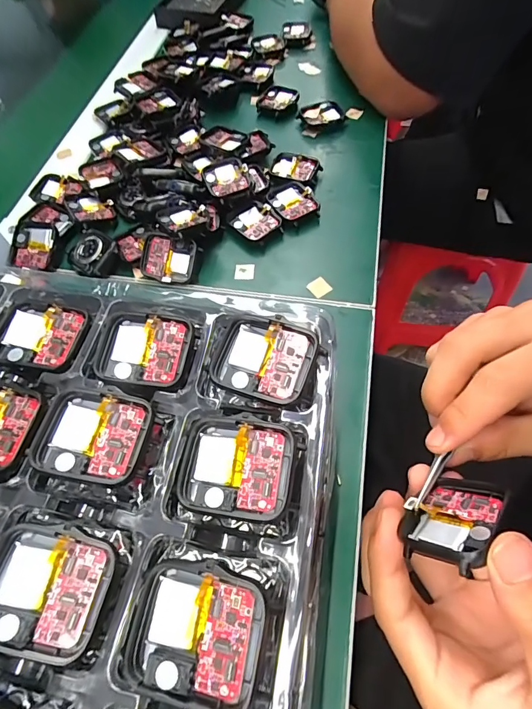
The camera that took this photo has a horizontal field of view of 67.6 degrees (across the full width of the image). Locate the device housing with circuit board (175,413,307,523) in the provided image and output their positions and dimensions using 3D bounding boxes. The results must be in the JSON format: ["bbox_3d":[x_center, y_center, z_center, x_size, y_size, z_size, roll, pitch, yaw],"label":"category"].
[{"bbox_3d":[-0.011,0.044,0.155,0.045,0.009,0.037,7,61,8],"label":"device housing with circuit board"}]

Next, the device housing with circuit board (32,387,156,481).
[{"bbox_3d":[-0.071,0.033,0.164,0.042,0.009,0.035,5,61,7],"label":"device housing with circuit board"}]

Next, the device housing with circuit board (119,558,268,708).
[{"bbox_3d":[-0.023,0.089,0.129,0.043,0.012,0.038,10,61,10],"label":"device housing with circuit board"}]

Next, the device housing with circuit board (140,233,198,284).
[{"bbox_3d":[-0.079,-0.077,0.316,0.042,0.007,0.036,11,93,-1],"label":"device housing with circuit board"}]

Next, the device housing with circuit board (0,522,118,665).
[{"bbox_3d":[-0.077,0.080,0.136,0.042,0.010,0.037,8,61,9],"label":"device housing with circuit board"}]

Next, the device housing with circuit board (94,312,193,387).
[{"bbox_3d":[-0.059,-0.003,0.189,0.042,0.008,0.035,6,61,7],"label":"device housing with circuit board"}]

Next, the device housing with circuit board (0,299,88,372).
[{"bbox_3d":[-0.113,-0.010,0.196,0.042,0.004,0.036,8,61,9],"label":"device housing with circuit board"}]

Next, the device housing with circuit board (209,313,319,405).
[{"bbox_3d":[-0.001,0.001,0.175,0.042,0.011,0.037,18,63,14],"label":"device housing with circuit board"}]

